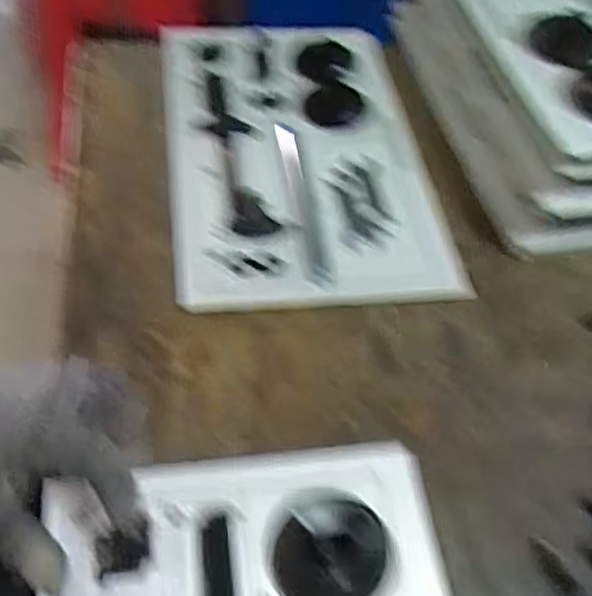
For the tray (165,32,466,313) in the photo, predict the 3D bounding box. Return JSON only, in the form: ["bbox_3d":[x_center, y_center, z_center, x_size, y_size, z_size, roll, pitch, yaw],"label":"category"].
[{"bbox_3d":[-0.001,-0.145,0.595,0.232,0.033,0.362,-4,55,-10],"label":"tray"}]

